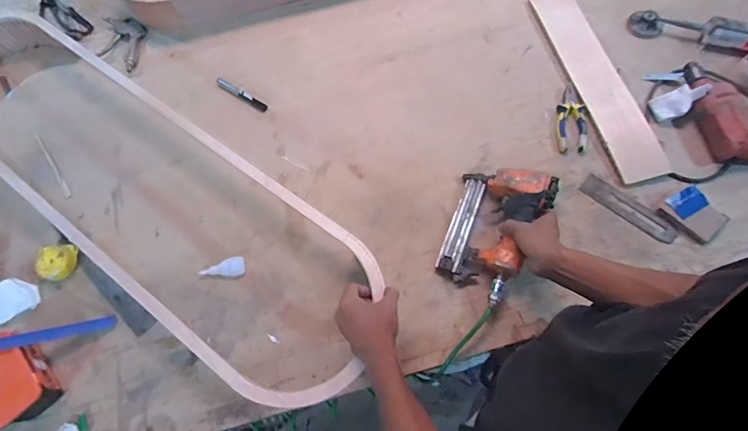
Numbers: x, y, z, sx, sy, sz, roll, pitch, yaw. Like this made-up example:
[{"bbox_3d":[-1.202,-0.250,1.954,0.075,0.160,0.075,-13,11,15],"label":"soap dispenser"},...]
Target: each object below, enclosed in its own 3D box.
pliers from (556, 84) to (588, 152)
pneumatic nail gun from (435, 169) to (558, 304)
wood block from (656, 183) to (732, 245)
[{"bbox_3d":[0.407,-0.200,0.884,0.058,0.020,0.156,4,66,6],"label":"pliers"},{"bbox_3d":[0.209,0.015,0.763,0.145,0.072,0.232,27,71,12],"label":"pneumatic nail gun"},{"bbox_3d":[0.577,-0.003,0.771,0.082,0.023,0.091,-35,68,-11],"label":"wood block"}]

